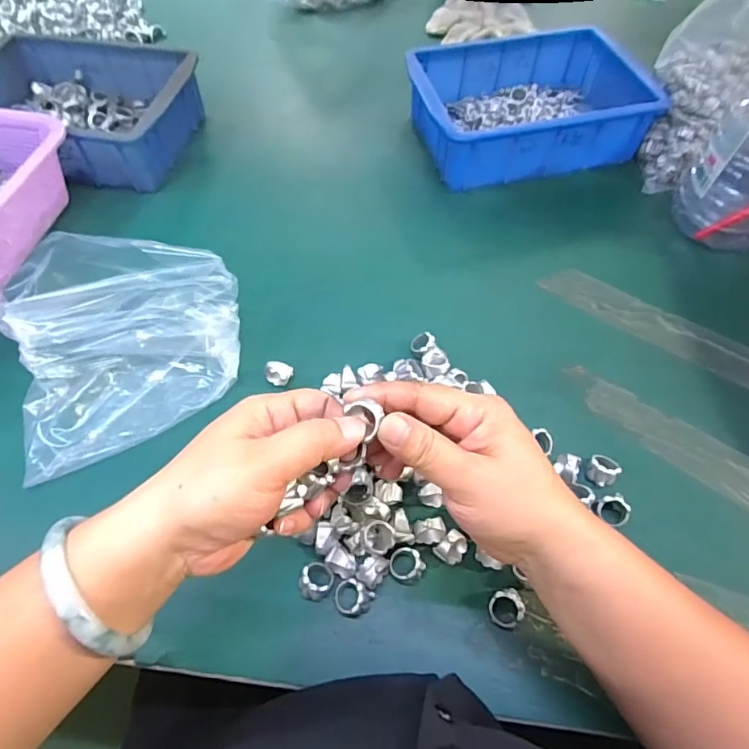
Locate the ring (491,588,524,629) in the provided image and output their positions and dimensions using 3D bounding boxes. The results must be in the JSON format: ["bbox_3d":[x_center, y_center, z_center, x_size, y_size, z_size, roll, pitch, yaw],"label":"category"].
[{"bbox_3d":[0.084,0.150,0.317,0.020,0.018,0.021,0,60,0],"label":"ring"}]

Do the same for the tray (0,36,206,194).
[{"bbox_3d":[-0.342,-0.301,0.573,0.255,0.069,0.176,12,59,7],"label":"tray"}]

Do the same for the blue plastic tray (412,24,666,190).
[{"bbox_3d":[0.169,-0.303,0.570,0.235,0.077,0.167,-11,60,-6],"label":"blue plastic tray"}]

